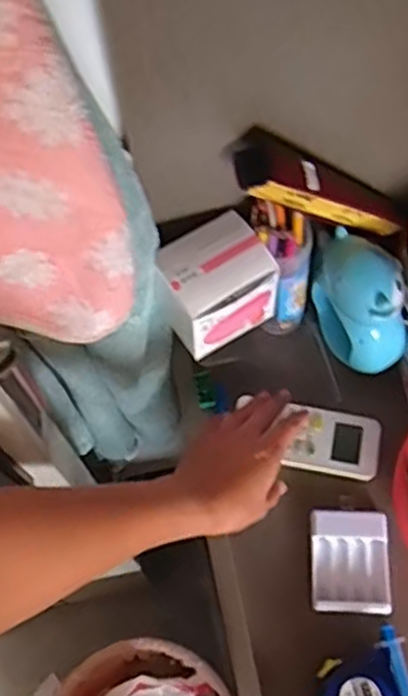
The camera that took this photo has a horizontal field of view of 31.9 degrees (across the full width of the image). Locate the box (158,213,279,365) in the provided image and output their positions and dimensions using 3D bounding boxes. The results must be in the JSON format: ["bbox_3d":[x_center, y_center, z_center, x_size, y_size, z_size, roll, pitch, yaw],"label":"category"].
[{"bbox_3d":[0.007,-0.050,0.577,0.087,0.078,0.071,-31,69,-11],"label":"box"}]

